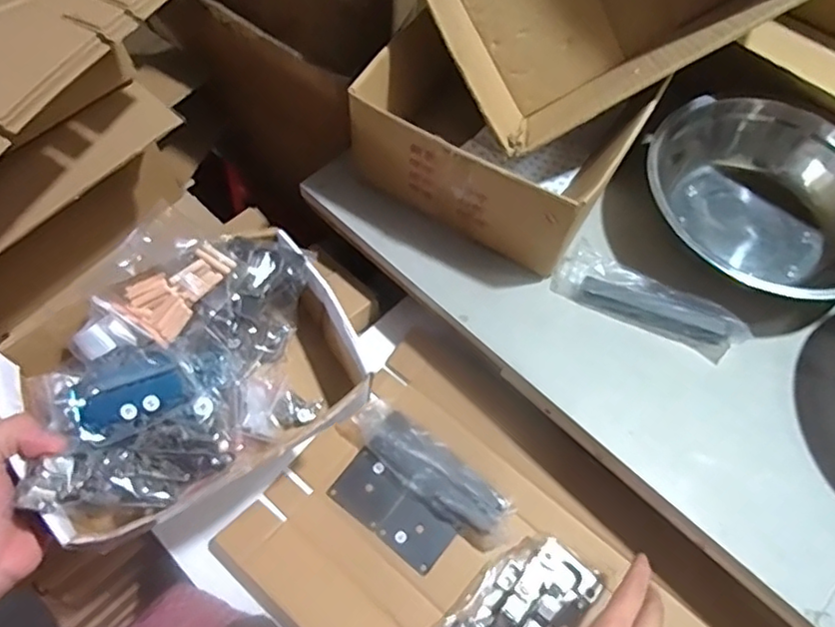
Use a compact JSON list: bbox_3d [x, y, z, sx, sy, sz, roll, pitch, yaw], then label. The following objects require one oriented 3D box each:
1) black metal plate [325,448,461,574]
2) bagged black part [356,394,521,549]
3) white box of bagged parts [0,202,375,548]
[{"bbox_3d":[-0.026,0.195,0.588,0.125,0.004,0.055,39,68,16],"label":"black metal plate"},{"bbox_3d":[0.014,0.157,0.591,0.181,0.032,0.052,36,67,15],"label":"bagged black part"},{"bbox_3d":[-0.171,0.047,0.463,0.232,0.094,0.186,-29,68,-16],"label":"white box of bagged parts"}]

